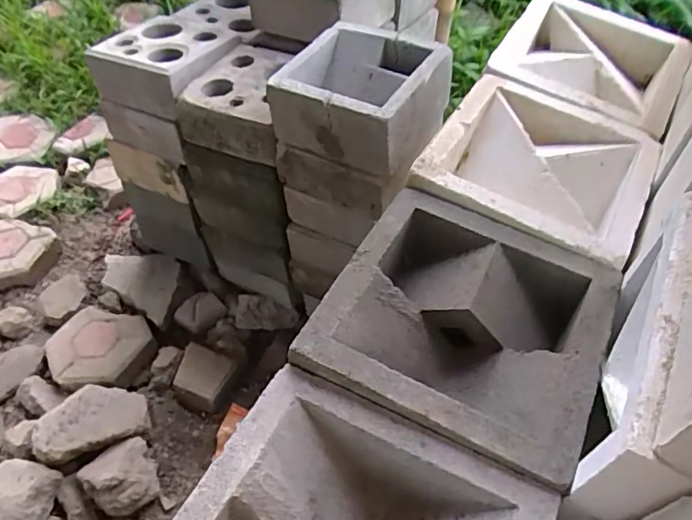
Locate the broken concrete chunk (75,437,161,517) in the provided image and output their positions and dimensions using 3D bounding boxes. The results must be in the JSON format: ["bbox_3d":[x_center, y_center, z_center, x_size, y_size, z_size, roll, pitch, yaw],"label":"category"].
[{"bbox_3d":[-0.397,0.389,0.974,0.117,0.082,0.124,0,50,0],"label":"broken concrete chunk"}]

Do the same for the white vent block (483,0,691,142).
[{"bbox_3d":[0.301,-0.238,0.686,0.203,0.065,0.223,23,54,17],"label":"white vent block"}]

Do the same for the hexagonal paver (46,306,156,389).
[{"bbox_3d":[-0.519,0.181,1.139,0.213,0.052,0.182,12,51,10],"label":"hexagonal paver"}]

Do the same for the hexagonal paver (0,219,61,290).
[{"bbox_3d":[-0.802,-0.014,1.304,0.188,0.048,0.175,5,51,4],"label":"hexagonal paver"}]

